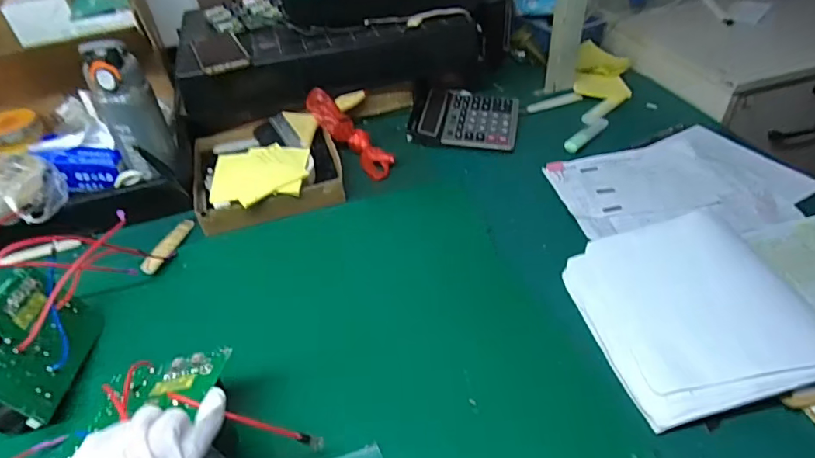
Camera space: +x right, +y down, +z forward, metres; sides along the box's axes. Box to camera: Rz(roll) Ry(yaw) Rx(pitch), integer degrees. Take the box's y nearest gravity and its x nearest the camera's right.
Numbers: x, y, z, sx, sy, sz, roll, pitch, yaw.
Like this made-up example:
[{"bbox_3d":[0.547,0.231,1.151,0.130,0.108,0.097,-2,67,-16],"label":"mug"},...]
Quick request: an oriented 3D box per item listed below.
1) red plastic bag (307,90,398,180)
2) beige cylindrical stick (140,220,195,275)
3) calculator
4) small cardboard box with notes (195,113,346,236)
[{"bbox_3d":[-0.097,-0.157,0.834,0.193,0.043,0.062,47,58,6],"label":"red plastic bag"},{"bbox_3d":[-0.337,0.023,0.695,0.022,0.019,0.112,5,43,10],"label":"beige cylindrical stick"},{"bbox_3d":[0.109,-0.207,0.898,0.177,0.029,0.162,8,43,12],"label":"calculator"},{"bbox_3d":[-0.230,-0.106,0.806,0.225,0.058,0.251,-16,43,-14],"label":"small cardboard box with notes"}]

